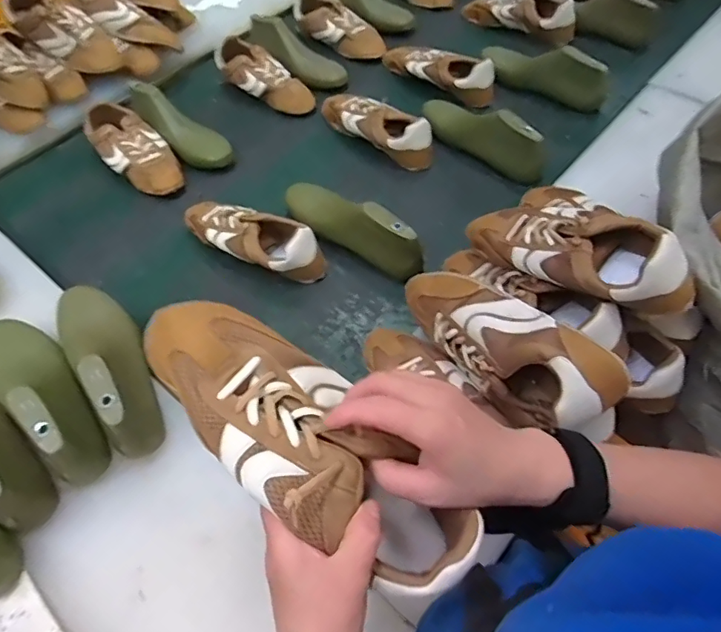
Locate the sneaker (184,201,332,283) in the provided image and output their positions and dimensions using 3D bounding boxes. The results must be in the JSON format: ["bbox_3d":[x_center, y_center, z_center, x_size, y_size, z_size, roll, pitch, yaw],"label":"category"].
[{"bbox_3d":[-0.182,-0.133,0.833,0.262,0.071,0.102,24,59,20],"label":"sneaker"}]

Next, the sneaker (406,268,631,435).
[{"bbox_3d":[0.148,0.025,0.570,0.261,0.094,0.079,39,67,25],"label":"sneaker"}]

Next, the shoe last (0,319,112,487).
[{"bbox_3d":[-0.395,0.084,0.638,0.276,0.097,0.089,35,65,24],"label":"shoe last"}]

